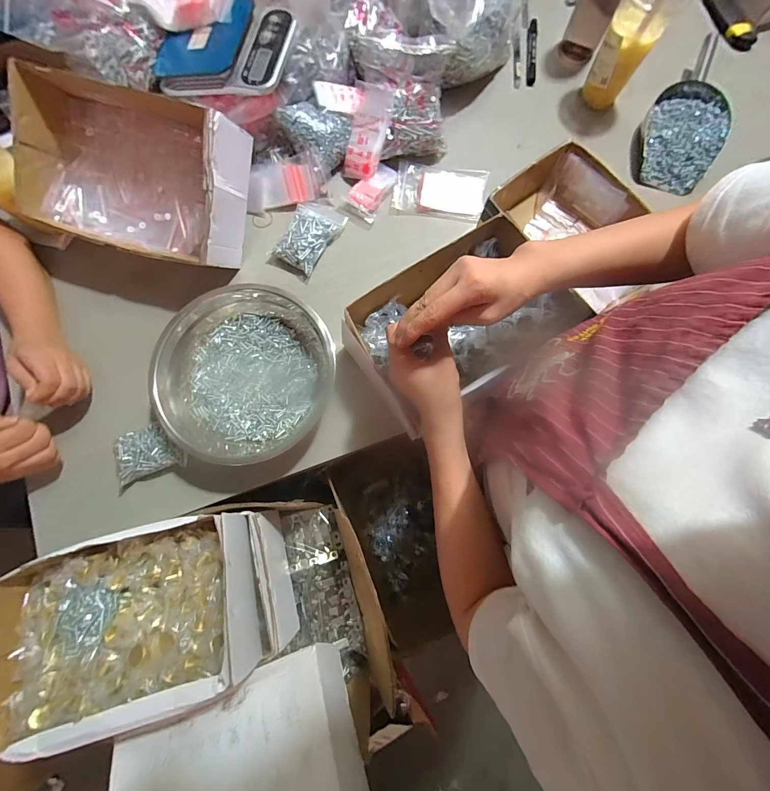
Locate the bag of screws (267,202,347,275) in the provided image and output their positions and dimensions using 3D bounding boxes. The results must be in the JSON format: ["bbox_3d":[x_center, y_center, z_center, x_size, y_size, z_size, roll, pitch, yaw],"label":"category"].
[{"bbox_3d":[-0.126,-0.267,0.581,0.078,0.025,0.119,29,81,5],"label":"bag of screws"}]

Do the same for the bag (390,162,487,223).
[{"bbox_3d":[0.093,-0.348,0.603,0.151,0.018,0.091,7,80,2],"label":"bag"}]

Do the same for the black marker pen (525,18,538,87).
[{"bbox_3d":[0.275,-0.642,0.662,0.017,0.018,0.132,6,80,1],"label":"black marker pen"}]

